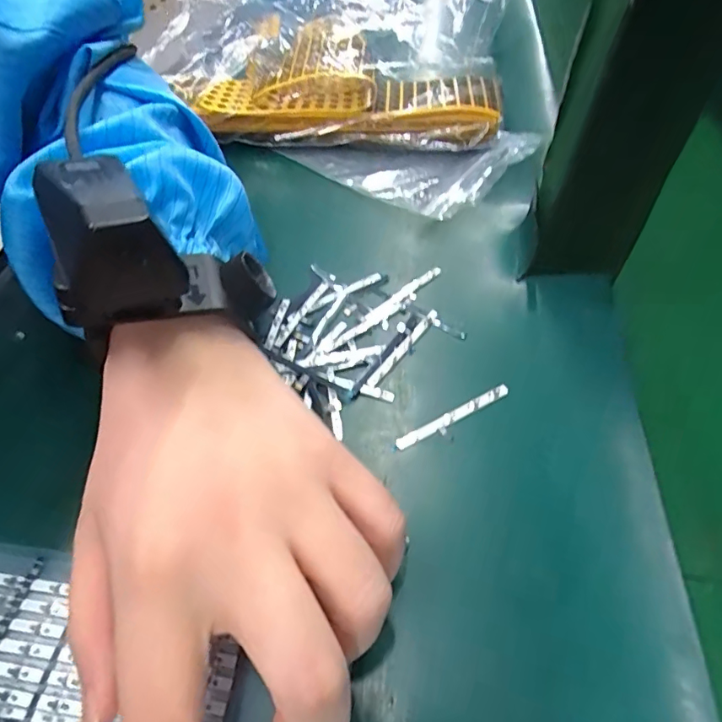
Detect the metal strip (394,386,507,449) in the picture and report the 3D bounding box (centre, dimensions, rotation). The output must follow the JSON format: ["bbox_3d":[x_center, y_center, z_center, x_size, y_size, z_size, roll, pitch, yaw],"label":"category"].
[{"bbox_3d":[0.042,0.025,0.220,0.058,0.004,0.007,-24,54,-16],"label":"metal strip"}]

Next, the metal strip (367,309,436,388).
[{"bbox_3d":[0.022,-0.007,0.246,0.006,0.004,0.059,29,58,23],"label":"metal strip"}]

